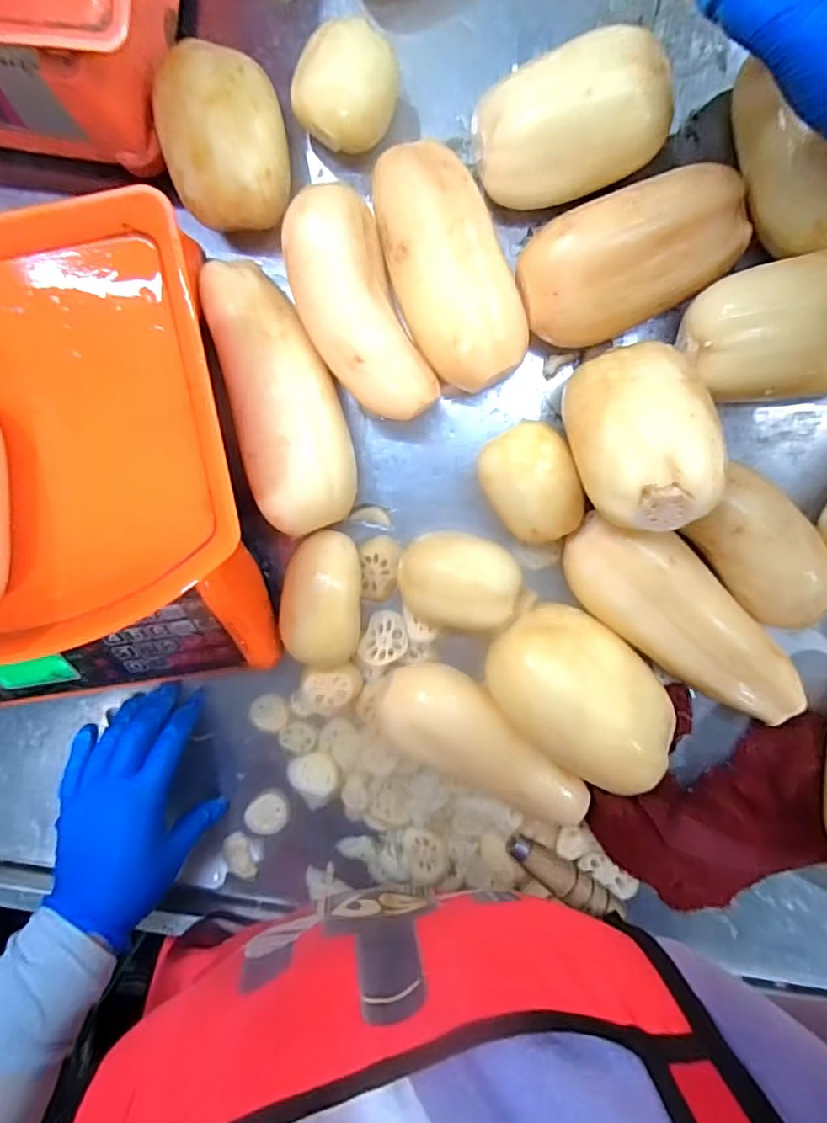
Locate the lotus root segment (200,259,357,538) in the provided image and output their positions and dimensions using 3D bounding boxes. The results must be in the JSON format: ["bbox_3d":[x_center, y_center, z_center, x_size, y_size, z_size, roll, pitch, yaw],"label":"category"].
[{"bbox_3d":[-0.085,-0.105,0.385,0.067,0.064,0.178,-15,96,6],"label":"lotus root segment"}]

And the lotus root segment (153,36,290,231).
[{"bbox_3d":[-0.118,-0.262,0.372,0.074,0.061,0.099,-10,97,5],"label":"lotus root segment"}]

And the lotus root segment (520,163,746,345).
[{"bbox_3d":[0.138,-0.187,0.365,0.141,0.057,0.073,-20,96,6],"label":"lotus root segment"}]

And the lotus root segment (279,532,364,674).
[{"bbox_3d":[-0.065,0.027,0.407,0.057,0.044,0.095,3,98,4],"label":"lotus root segment"}]

